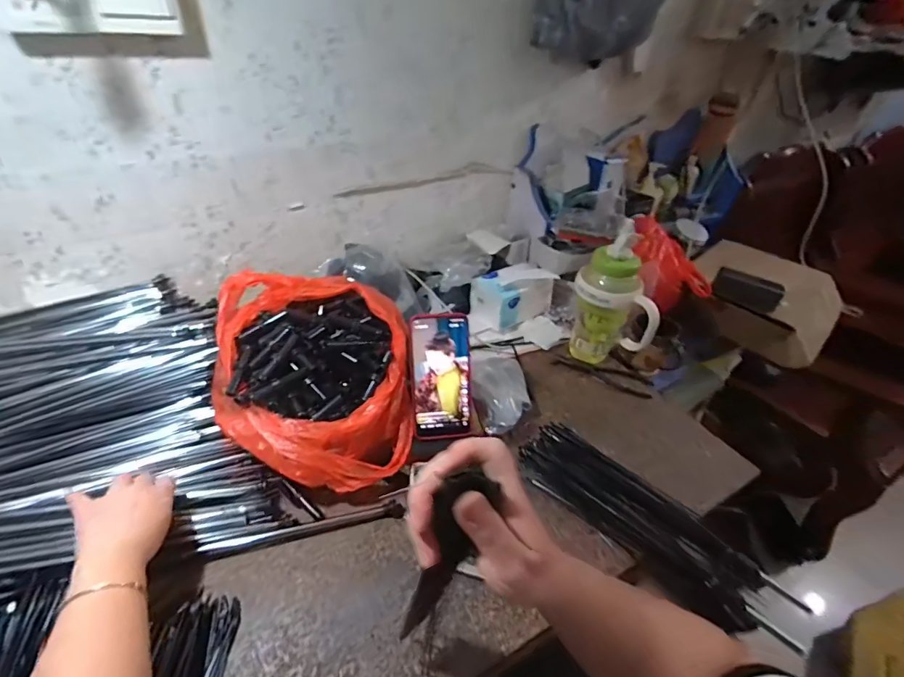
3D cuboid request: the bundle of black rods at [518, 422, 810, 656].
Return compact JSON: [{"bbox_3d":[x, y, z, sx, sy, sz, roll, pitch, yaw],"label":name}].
[{"bbox_3d":[0.244,0.233,0.547,0.340,0.038,0.102,31,48,31],"label":"bundle of black rods"}]

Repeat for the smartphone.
[{"bbox_3d":[-0.014,0.050,0.554,0.078,0.162,0.010,-4,9,-7],"label":"smartphone"}]

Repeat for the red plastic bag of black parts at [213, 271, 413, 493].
[{"bbox_3d":[-0.184,0.048,0.565,0.249,0.147,0.247,-4,40,-7],"label":"red plastic bag of black parts"}]

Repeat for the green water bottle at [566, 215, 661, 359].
[{"bbox_3d":[0.274,-0.056,0.722,0.134,0.243,0.078,13,41,13],"label":"green water bottle"}]

